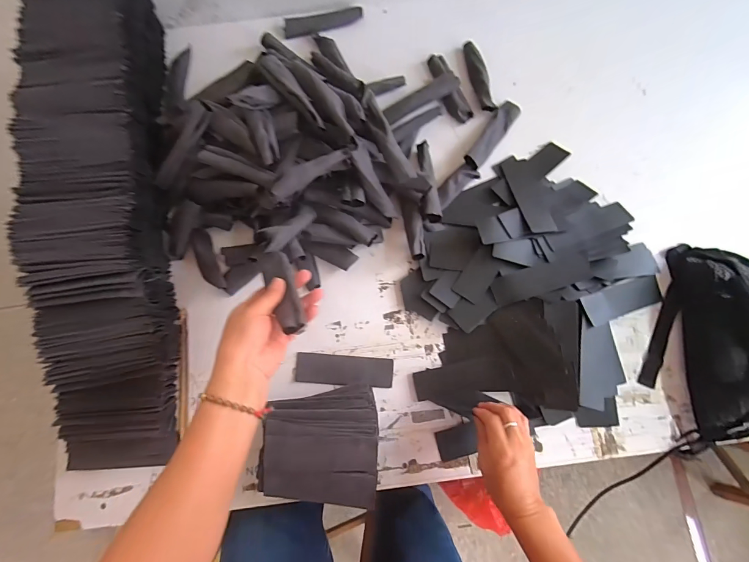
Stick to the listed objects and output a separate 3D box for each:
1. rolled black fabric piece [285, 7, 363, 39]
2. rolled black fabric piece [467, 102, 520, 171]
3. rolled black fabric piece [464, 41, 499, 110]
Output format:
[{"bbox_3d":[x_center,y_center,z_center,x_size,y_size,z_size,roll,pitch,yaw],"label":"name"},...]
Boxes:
[{"bbox_3d":[-0.098,-0.494,0.693,0.149,0.032,0.022,-8,80,-1],"label":"rolled black fabric piece"},{"bbox_3d":[0.210,-0.260,0.636,0.034,0.018,0.139,33,82,6],"label":"rolled black fabric piece"},{"bbox_3d":[0.191,-0.376,0.658,0.025,0.032,0.146,-12,80,-1],"label":"rolled black fabric piece"}]

